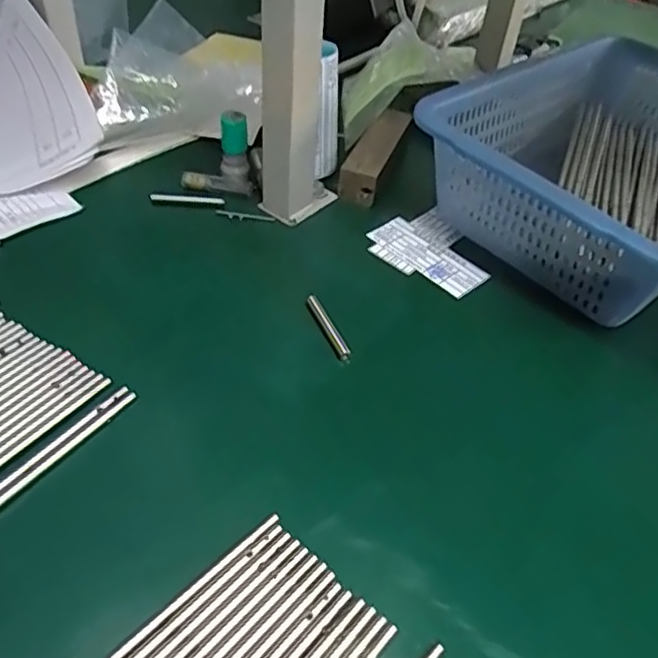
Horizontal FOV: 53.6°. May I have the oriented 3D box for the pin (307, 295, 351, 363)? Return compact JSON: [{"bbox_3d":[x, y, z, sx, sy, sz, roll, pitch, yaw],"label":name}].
[{"bbox_3d":[0.000,-0.002,0.433,0.009,0.008,0.054,-13,46,-22],"label":"pin"}]

